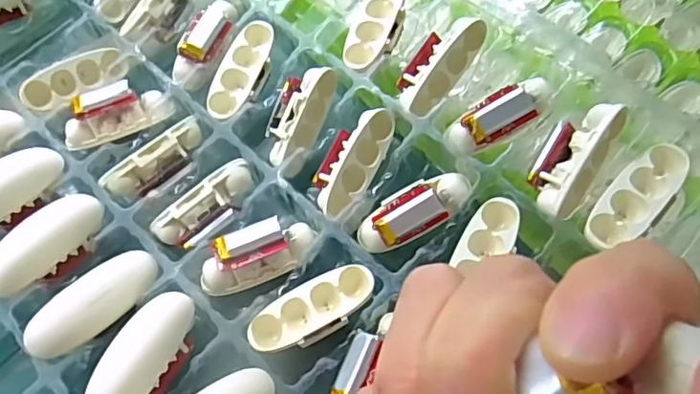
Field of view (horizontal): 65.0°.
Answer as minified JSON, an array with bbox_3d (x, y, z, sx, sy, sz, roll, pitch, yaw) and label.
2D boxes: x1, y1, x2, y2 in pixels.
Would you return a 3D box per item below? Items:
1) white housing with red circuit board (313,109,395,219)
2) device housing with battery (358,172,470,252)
[{"bbox_3d":[0.001,-0.020,0.299,0.027,0.019,0.063,31,84,17],"label":"white housing with red circuit board"},{"bbox_3d":[0.033,0.007,0.282,0.061,0.019,0.025,-31,63,1],"label":"device housing with battery"}]

